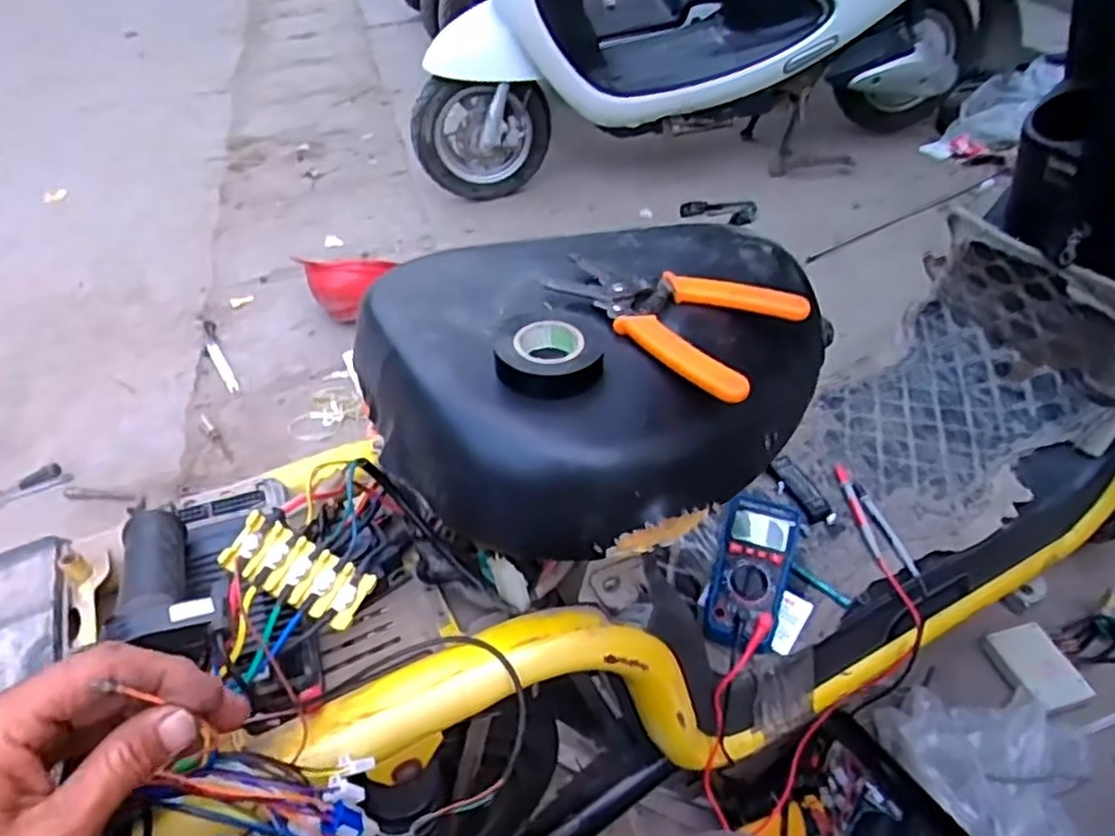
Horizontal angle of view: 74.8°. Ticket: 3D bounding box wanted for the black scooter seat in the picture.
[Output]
[{"bbox_3d":[0.034,-0.041,0.467,0.302,0.078,0.236,-18,44,-13],"label":"black scooter seat"}]

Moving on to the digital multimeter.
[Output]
[{"bbox_3d":[0.172,0.134,0.647,0.061,0.029,0.140,14,60,16],"label":"digital multimeter"}]

